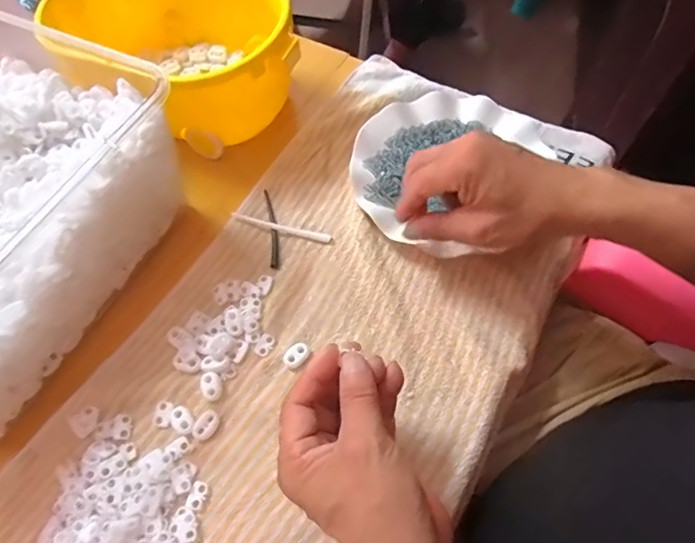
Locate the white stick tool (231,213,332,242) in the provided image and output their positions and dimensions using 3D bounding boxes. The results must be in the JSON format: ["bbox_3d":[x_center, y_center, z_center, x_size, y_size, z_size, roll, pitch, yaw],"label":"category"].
[{"bbox_3d":[-0.061,-0.040,0.442,0.094,0.008,0.009,13,63,9],"label":"white stick tool"}]

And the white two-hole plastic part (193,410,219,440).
[{"bbox_3d":[-0.105,0.114,0.361,0.015,0.004,0.021,25,65,15],"label":"white two-hole plastic part"}]

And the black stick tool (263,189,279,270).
[{"bbox_3d":[-0.070,-0.041,0.448,0.009,0.004,0.087,-9,61,-3],"label":"black stick tool"}]

